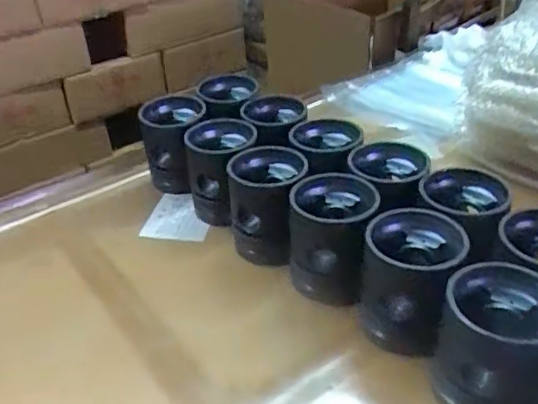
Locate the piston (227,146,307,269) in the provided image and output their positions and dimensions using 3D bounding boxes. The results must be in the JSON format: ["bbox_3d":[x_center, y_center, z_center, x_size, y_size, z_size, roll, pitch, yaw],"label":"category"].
[{"bbox_3d":[0.000,0.007,0.669,0.090,0.110,0.095,1,33,9],"label":"piston"}]

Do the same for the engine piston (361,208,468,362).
[{"bbox_3d":[0.137,0.075,0.545,0.090,0.098,0.100,7,34,18],"label":"engine piston"}]

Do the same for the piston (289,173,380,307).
[{"bbox_3d":[0.067,0.042,0.602,0.089,0.110,0.099,4,34,13],"label":"piston"}]

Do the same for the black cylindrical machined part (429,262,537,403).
[{"bbox_3d":[0.190,0.123,0.473,0.085,0.112,0.091,-3,33,2],"label":"black cylindrical machined part"}]

